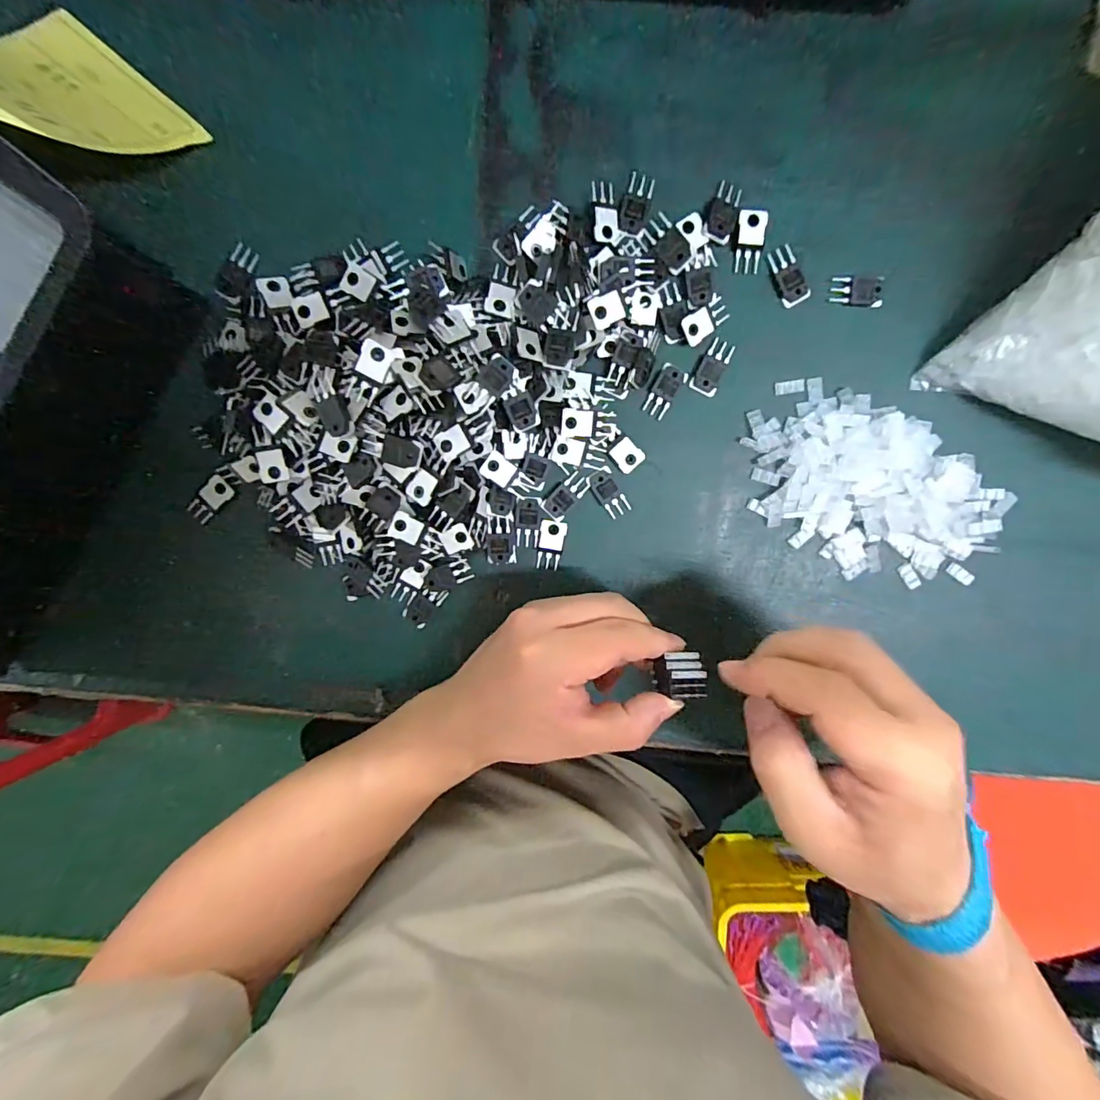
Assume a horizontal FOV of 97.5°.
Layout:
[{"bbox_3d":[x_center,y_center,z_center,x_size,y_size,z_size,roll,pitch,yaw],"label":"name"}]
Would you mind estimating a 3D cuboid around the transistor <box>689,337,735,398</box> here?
[{"bbox_3d":[0.094,-0.105,0.277,0.015,0.004,0.030,25,99,-4],"label":"transistor"}]

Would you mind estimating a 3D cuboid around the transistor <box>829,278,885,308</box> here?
[{"bbox_3d":[0.174,-0.146,0.272,0.029,0.004,0.015,2,100,0],"label":"transistor"}]

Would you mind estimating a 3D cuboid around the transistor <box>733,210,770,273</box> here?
[{"bbox_3d":[0.111,-0.171,0.267,0.016,0.004,0.031,5,100,-1],"label":"transistor"}]

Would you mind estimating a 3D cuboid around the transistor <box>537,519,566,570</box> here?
[{"bbox_3d":[0.000,-0.003,0.292,0.015,0.004,0.030,11,100,-2],"label":"transistor"}]

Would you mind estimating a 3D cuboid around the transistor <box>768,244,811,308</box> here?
[{"bbox_3d":[0.134,-0.154,0.271,0.015,0.004,0.031,-25,99,4],"label":"transistor"}]

